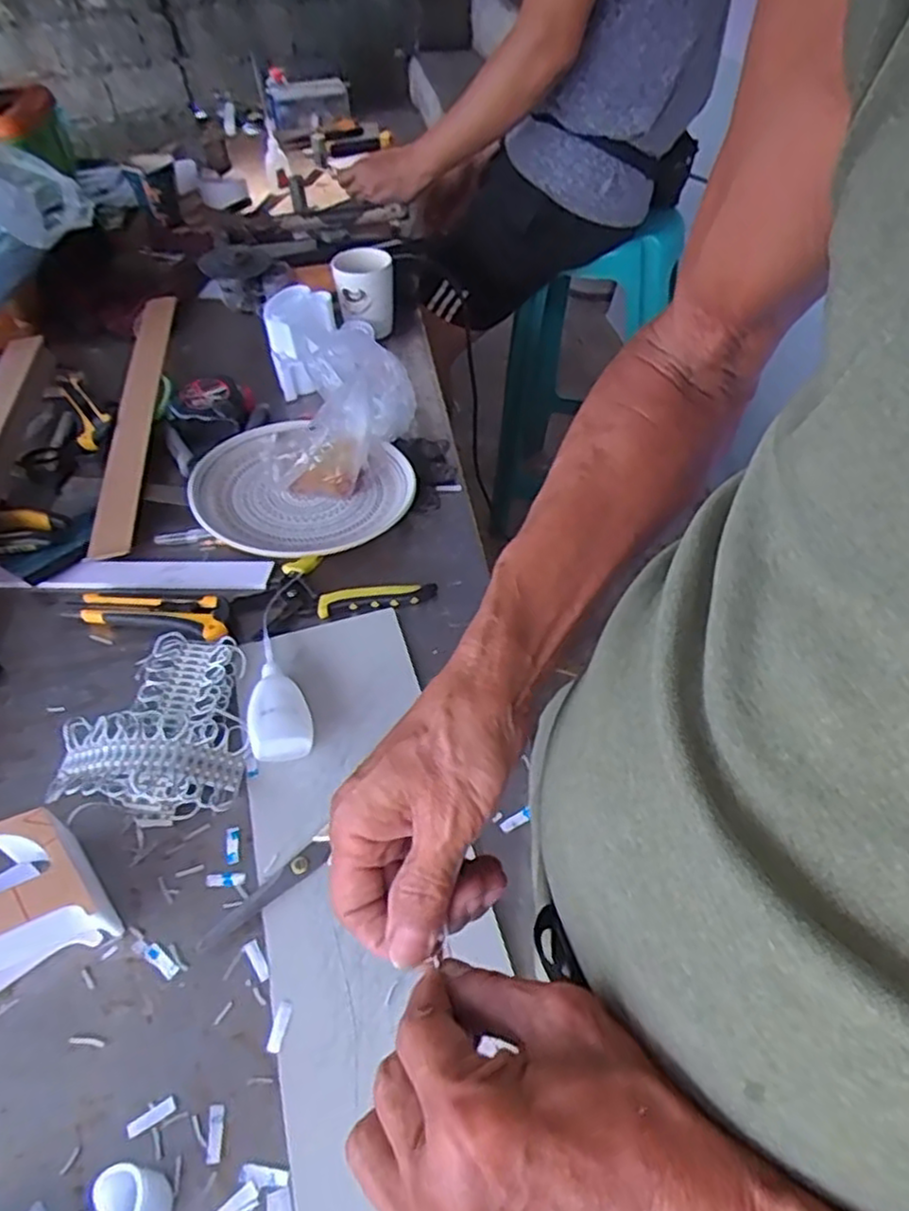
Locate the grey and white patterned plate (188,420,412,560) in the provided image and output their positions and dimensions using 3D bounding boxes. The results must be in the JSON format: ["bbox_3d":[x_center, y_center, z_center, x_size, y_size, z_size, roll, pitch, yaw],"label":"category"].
[{"bbox_3d":[-0.150,-0.109,0.688,0.203,0.041,0.184,17,52,18],"label":"grey and white patterned plate"}]

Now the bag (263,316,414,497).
[{"bbox_3d":[-0.117,-0.195,0.719,0.152,0.103,0.192,-7,49,-2],"label":"bag"}]

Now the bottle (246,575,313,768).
[{"bbox_3d":[-0.137,0.038,0.565,0.040,0.030,0.181,-10,49,-4],"label":"bottle"}]

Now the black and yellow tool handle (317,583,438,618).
[{"bbox_3d":[-0.066,-0.008,0.615,0.100,0.008,0.023,-7,49,-2],"label":"black and yellow tool handle"}]

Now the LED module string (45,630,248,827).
[{"bbox_3d":[-0.211,0.081,0.529,0.121,0.036,0.147,3,49,7],"label":"LED module string"}]

